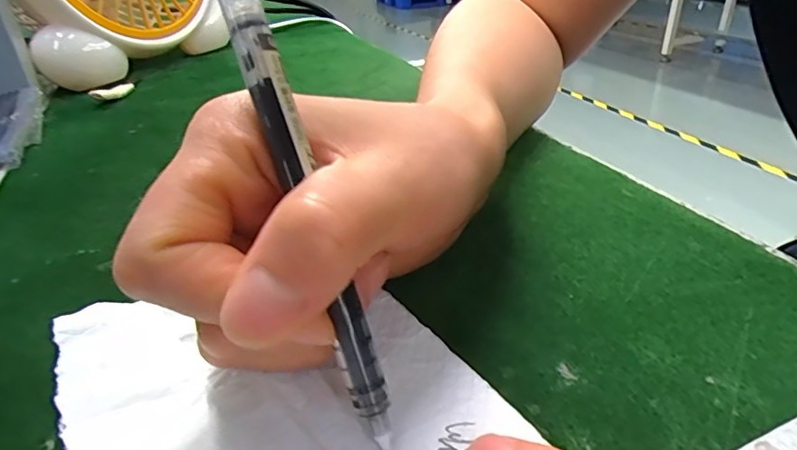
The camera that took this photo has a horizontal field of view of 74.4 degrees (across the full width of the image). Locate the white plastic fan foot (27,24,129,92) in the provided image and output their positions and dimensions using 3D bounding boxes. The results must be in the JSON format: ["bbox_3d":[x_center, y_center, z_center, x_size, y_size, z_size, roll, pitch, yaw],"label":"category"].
[{"bbox_3d":[-0.272,-0.144,0.448,0.065,0.052,0.041,-18,33,-23],"label":"white plastic fan foot"}]

